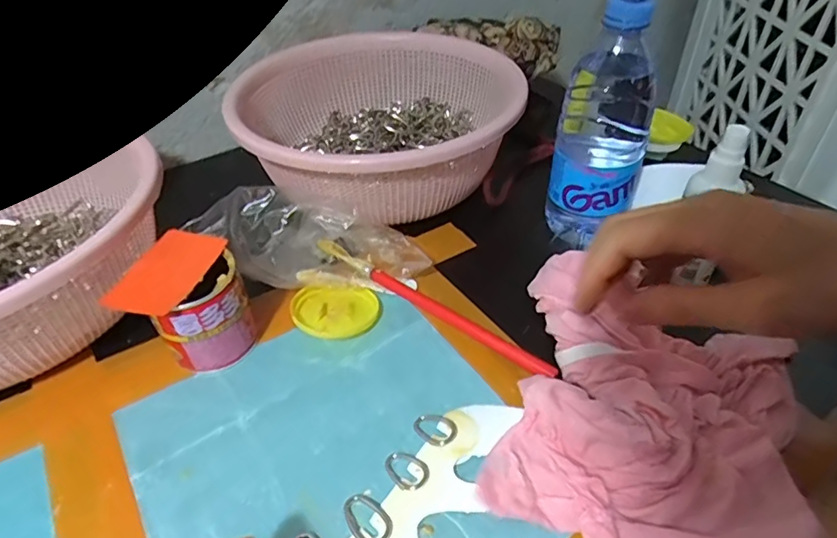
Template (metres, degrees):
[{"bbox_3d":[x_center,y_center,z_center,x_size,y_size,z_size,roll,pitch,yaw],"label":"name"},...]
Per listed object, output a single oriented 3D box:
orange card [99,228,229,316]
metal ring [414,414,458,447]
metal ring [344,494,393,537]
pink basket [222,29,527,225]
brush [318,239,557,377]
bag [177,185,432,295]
[{"bbox_3d":[-0.171,0.000,0.359,0.047,0.004,0.079,13,44,6],"label":"orange card"},{"bbox_3d":[0.011,0.102,0.338,0.029,0.004,0.020,27,51,28],"label":"metal ring"},{"bbox_3d":[-0.029,0.142,0.298,0.021,0.004,0.033,-33,51,-28],"label":"metal ring"},{"bbox_3d":[-0.040,-0.148,0.528,0.266,0.095,0.240,-16,45,-13],"label":"pink basket"},{"bbox_3d":[0.006,0.023,0.404,0.215,0.016,0.015,26,51,27],"label":"brush"},{"bbox_3d":[-0.087,-0.021,0.438,0.185,0.051,0.078,12,43,-8],"label":"bag"}]

